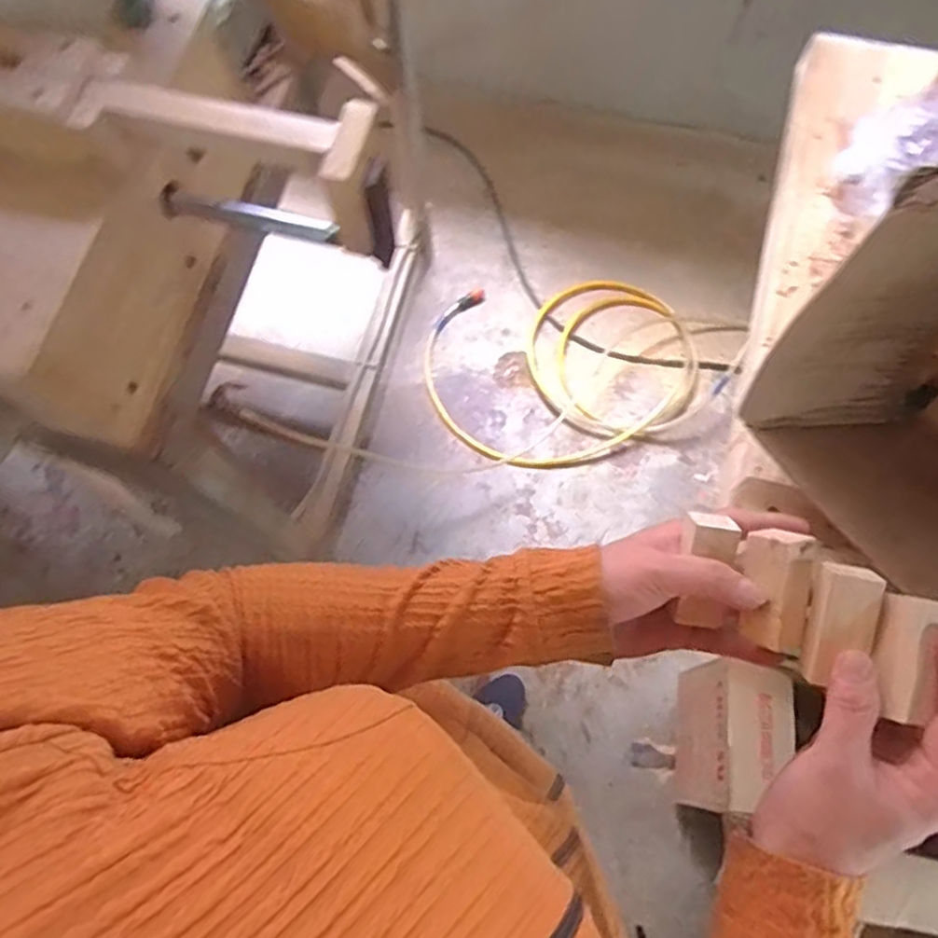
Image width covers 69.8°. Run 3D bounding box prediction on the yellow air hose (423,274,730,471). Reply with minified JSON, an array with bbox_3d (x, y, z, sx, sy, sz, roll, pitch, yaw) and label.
[{"bbox_3d":[0.202,-0.246,1.497,0.589,0.049,0.462,-19,73,-4],"label":"yellow air hose"}]

